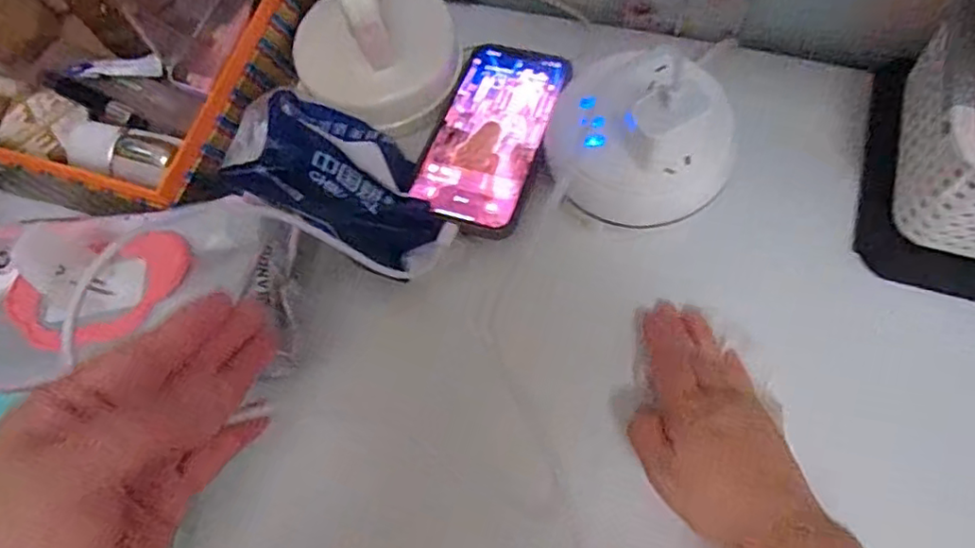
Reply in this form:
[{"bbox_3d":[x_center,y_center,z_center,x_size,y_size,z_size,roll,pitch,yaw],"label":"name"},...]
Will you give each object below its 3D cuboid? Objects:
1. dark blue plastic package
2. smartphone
[{"bbox_3d":[-0.094,-0.061,0.396,0.157,0.036,0.092,34,74,15],"label":"dark blue plastic package"},{"bbox_3d":[0.004,-0.101,0.432,0.075,0.009,0.162,15,63,11],"label":"smartphone"}]

